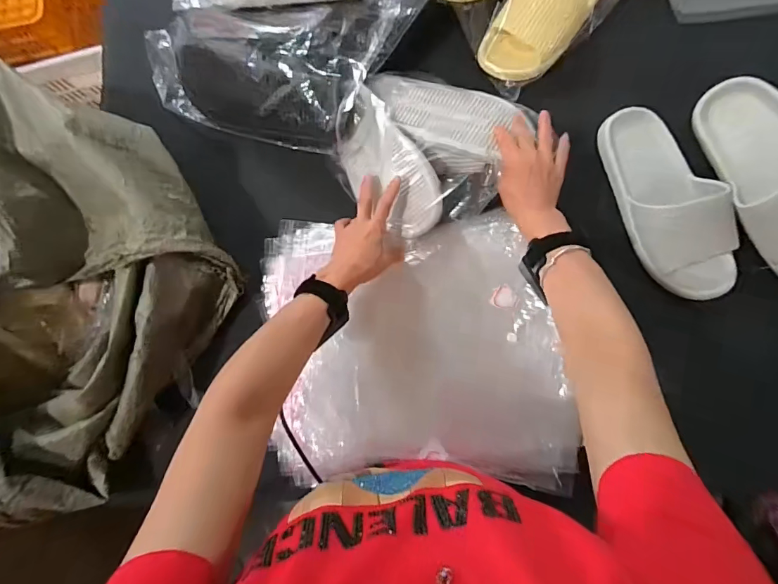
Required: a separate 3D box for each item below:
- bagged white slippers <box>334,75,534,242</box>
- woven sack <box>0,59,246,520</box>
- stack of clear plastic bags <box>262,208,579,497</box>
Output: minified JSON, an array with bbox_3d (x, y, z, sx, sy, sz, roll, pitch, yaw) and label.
[{"bbox_3d":[0.043,-0.199,0.551,0.227,0.067,0.226,0,85,5],"label":"bagged white slippers"},{"bbox_3d":[-0.544,-0.022,0.540,0.546,0.250,0.537,33,88,7],"label":"woven sack"},{"bbox_3d":[0.039,0.080,0.565,0.426,0.049,0.362,-3,84,5],"label":"stack of clear plastic bags"}]

